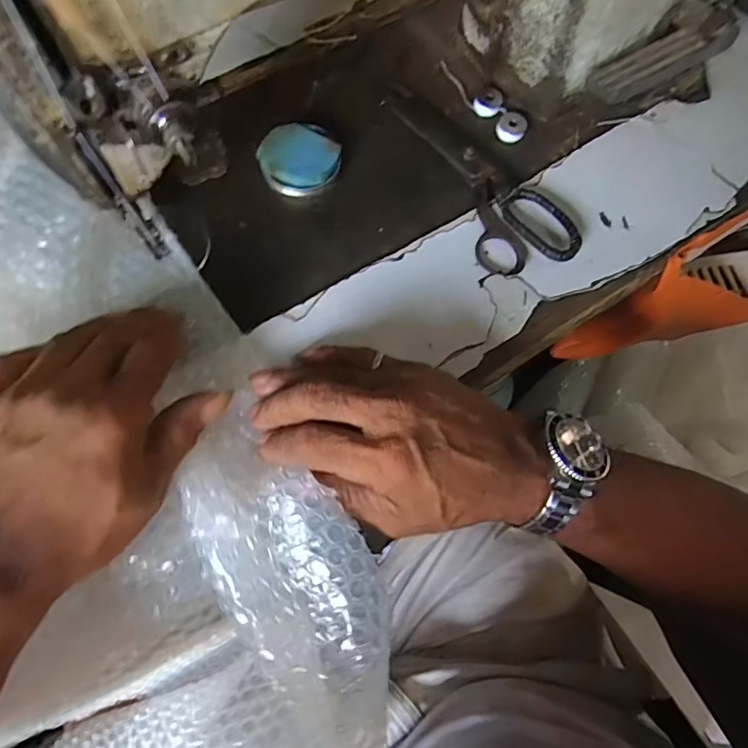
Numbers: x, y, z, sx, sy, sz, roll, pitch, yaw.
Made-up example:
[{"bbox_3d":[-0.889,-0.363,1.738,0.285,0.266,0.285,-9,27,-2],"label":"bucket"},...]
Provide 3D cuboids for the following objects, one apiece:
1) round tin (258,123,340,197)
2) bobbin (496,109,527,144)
[{"bbox_3d":[-0.051,-0.151,0.360,0.054,0.015,0.051,1,72,-2],"label":"round tin"},{"bbox_3d":[0.103,-0.186,0.384,0.021,0.011,0.019,19,72,4],"label":"bobbin"}]

